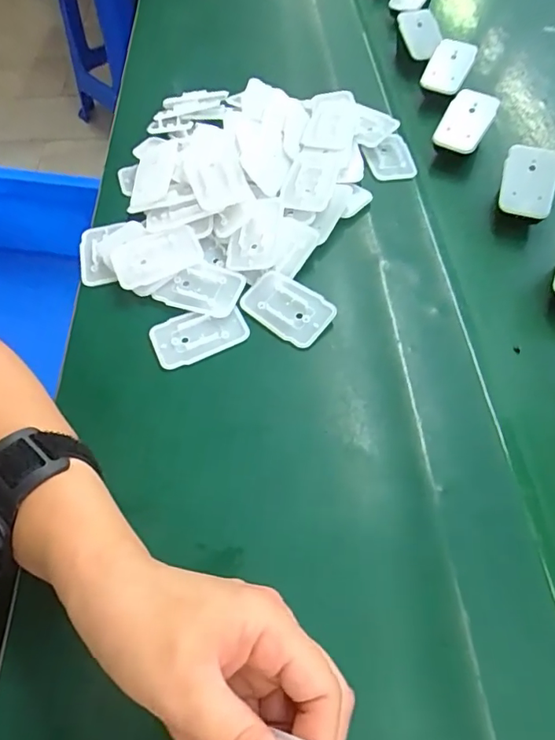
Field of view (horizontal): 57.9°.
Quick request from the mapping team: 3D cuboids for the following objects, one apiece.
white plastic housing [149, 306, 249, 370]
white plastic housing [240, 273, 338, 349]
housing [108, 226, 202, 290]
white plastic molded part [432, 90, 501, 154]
[{"bbox_3d":[-0.059,-0.027,0.376,0.070,0.006,0.041,-22,59,-13],"label":"white plastic housing"},{"bbox_3d":[0.007,-0.048,0.380,0.068,0.010,0.041,36,64,22],"label":"white plastic housing"},{"bbox_3d":[-0.097,-0.092,0.403,0.068,0.008,0.043,-23,73,-6],"label":"housing"},{"bbox_3d":[0.176,-0.233,0.469,0.042,0.013,0.056,28,95,7],"label":"white plastic molded part"}]

